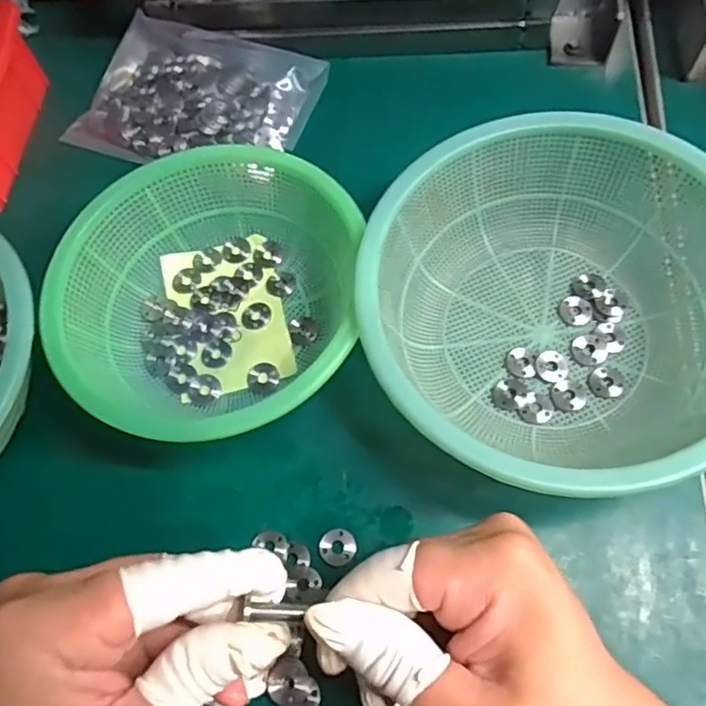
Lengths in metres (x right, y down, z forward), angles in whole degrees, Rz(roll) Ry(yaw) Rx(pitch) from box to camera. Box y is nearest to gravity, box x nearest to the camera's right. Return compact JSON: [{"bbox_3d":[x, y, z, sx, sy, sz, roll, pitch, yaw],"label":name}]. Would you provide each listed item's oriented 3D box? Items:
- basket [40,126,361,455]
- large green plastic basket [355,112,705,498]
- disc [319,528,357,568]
[{"bbox_3d":[-0.075,-0.030,0.322,0.151,0.047,0.160,-1,66,3],"label":"basket"},{"bbox_3d":[0.098,-0.021,0.297,0.178,0.067,0.175,-1,66,3],"label":"large green plastic basket"},{"bbox_3d":[-0.007,0.093,0.290,0.017,0.004,0.017,-1,66,3],"label":"disc"}]

